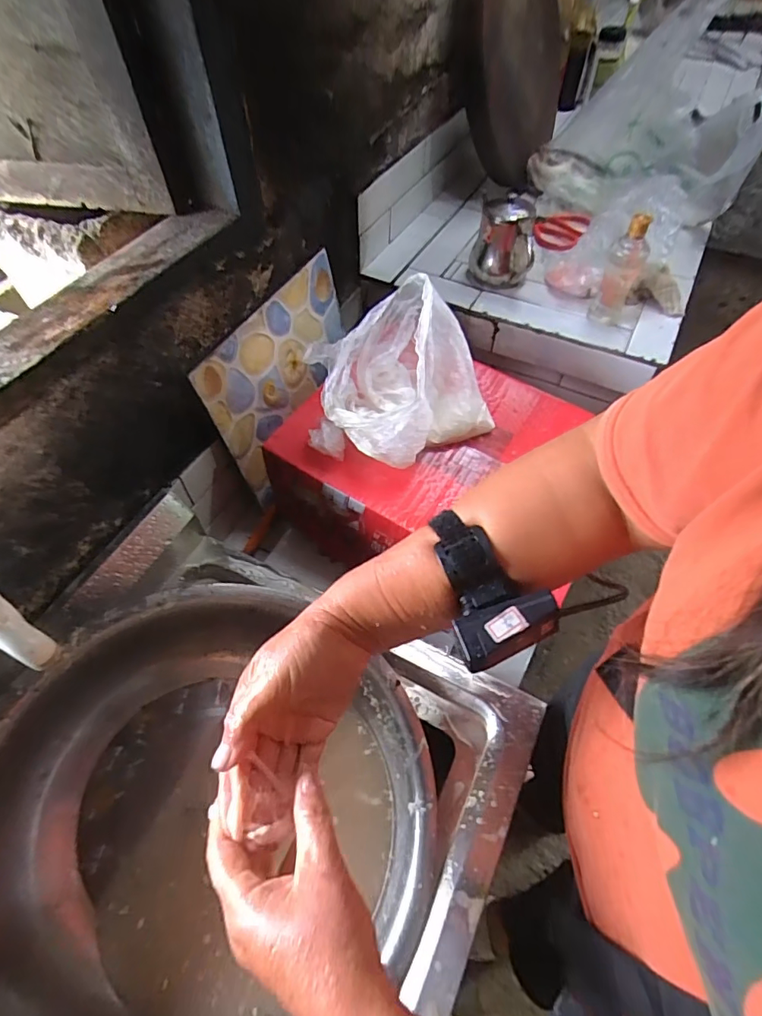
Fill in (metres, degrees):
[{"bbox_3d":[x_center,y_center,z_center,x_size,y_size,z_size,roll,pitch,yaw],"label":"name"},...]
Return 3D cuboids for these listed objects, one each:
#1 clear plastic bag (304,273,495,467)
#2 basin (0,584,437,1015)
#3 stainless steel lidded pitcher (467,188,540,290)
[{"bbox_3d":[0.015,-0.139,0.611,0.212,0.154,0.147,-31,62,-20],"label":"clear plastic bag"},{"bbox_3d":[-0.157,0.295,0.480,0.403,0.150,0.403,6,69,-17],"label":"basin"},{"bbox_3d":[0.187,-0.410,0.772,0.086,0.133,0.076,1,56,-1],"label":"stainless steel lidded pitcher"}]

